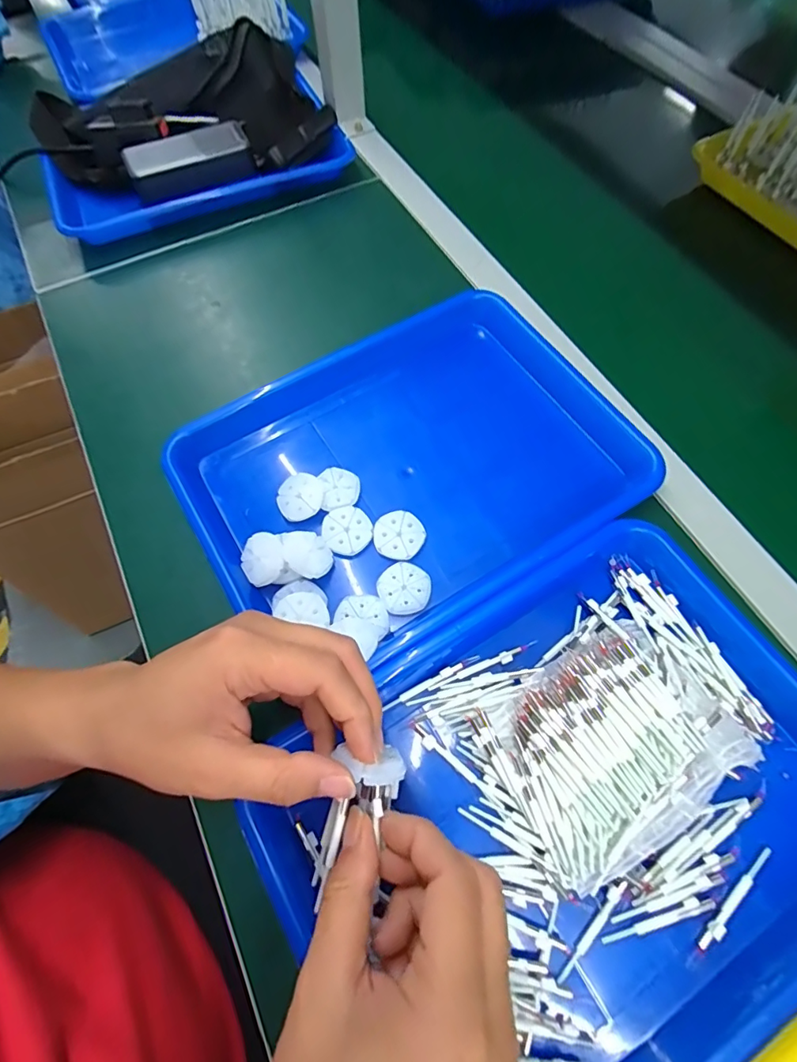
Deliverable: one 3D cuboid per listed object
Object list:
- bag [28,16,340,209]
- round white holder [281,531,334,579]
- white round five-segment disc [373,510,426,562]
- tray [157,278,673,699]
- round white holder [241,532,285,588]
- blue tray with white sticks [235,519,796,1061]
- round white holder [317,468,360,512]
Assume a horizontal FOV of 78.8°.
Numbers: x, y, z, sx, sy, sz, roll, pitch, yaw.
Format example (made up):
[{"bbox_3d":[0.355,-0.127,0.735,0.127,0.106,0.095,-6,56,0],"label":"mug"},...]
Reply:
[{"bbox_3d":[-0.239,-0.465,0.568,0.308,0.057,0.238,-29,68,-12],"label":"bag"},{"bbox_3d":[-0.066,0.017,0.354,0.033,0.006,0.039,-20,70,-35],"label":"round white holder"},{"bbox_3d":[0.000,0.004,0.370,0.037,0.009,0.039,0,65,1],"label":"white round five-segment disc"},{"bbox_3d":[0.009,-0.051,0.384,0.323,0.026,0.249,-32,69,-13],"label":"tray"},{"bbox_3d":[-0.099,0.021,0.355,0.032,0.023,0.034,-29,68,-12],"label":"round white holder"},{"bbox_3d":[0.106,0.156,0.282,0.342,0.049,0.244,-29,68,-12],"label":"blue tray with white sticks"},{"bbox_3d":[-0.046,-0.034,0.385,0.031,0.012,0.036,-12,66,-5],"label":"round white holder"}]

